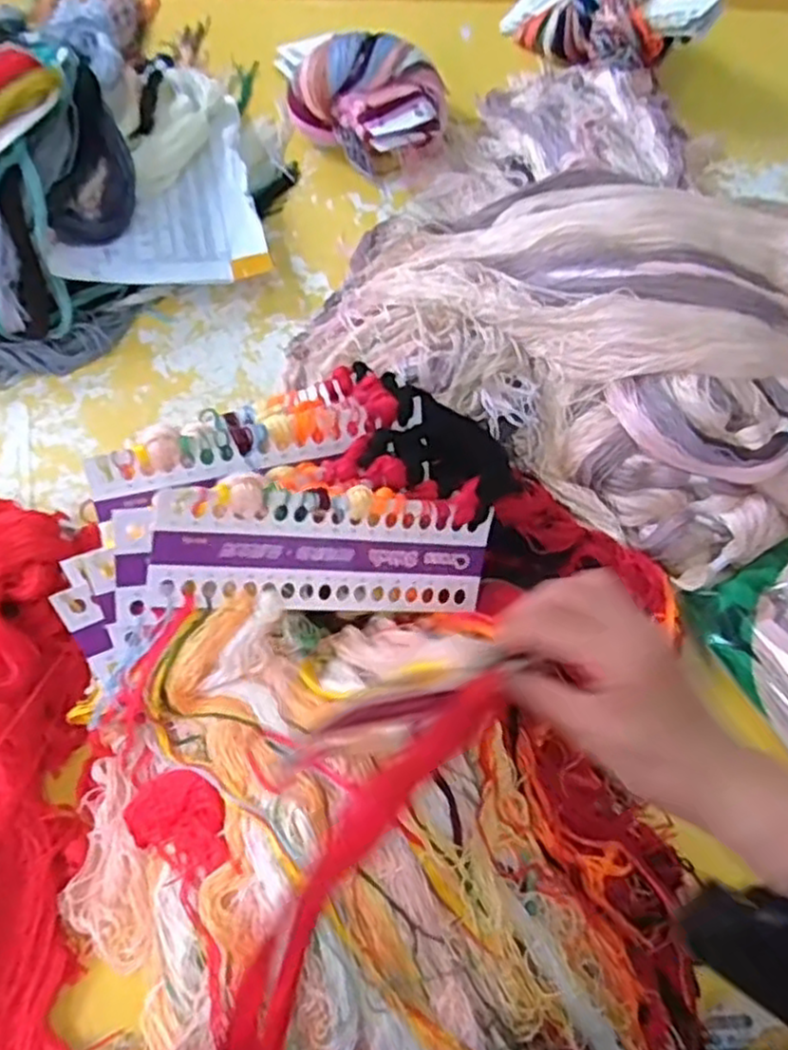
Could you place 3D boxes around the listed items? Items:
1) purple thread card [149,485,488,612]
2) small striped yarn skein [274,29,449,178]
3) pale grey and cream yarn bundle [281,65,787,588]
[{"bbox_3d":[-0.040,0.022,0.514,0.247,0.010,0.076,5,108,-25],"label":"purple thread card"},{"bbox_3d":[-0.023,-0.485,0.834,0.167,0.101,0.134,35,71,11],"label":"small striped yarn skein"},{"bbox_3d":[0.237,-0.253,0.738,0.513,0.090,0.522,29,69,9],"label":"pale grey and cream yarn bundle"}]

